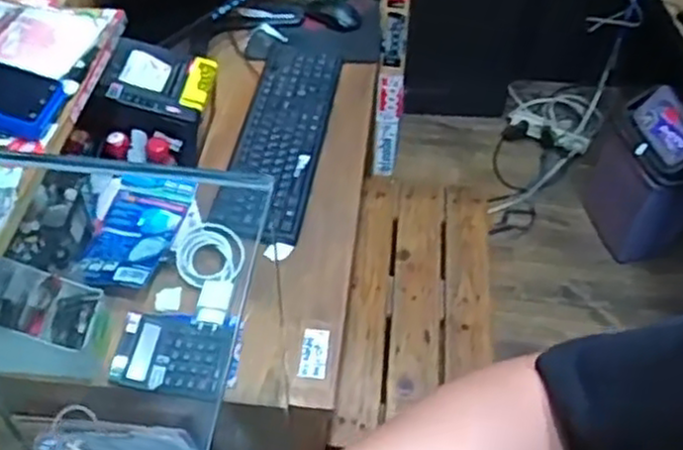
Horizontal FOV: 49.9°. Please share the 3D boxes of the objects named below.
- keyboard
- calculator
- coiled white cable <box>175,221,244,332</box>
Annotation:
[{"bbox_3d":[-0.092,-0.158,1.191,0.133,0.031,0.464,9,50,6],"label":"keyboard"},{"bbox_3d":[-0.213,0.163,0.930,0.140,0.025,0.105,10,50,7],"label":"calculator"},{"bbox_3d":[-0.174,0.065,1.019,0.094,0.021,0.167,-17,52,-16],"label":"coiled white cable"}]

